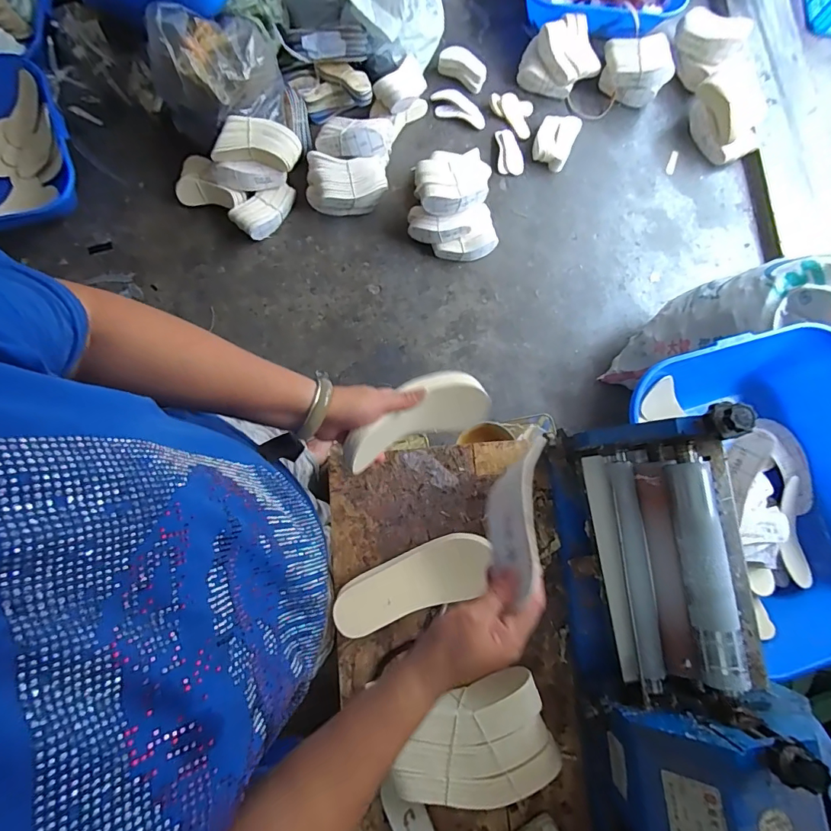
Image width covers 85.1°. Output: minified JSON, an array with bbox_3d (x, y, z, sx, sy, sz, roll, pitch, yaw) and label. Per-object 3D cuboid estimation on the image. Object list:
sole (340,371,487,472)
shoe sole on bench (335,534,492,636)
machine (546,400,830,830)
[{"bbox_3d":[-0.001,0.003,0.576,0.229,0.088,0.073,-22,77,-36],"label":"sole"},{"bbox_3d":[0.003,0.222,0.602,0.221,0.046,0.085,-17,78,-5],"label":"shoe sole on bench"},{"bbox_3d":[0.345,0.339,0.555,0.262,0.237,0.664,-11,78,-4],"label":"machine"}]

